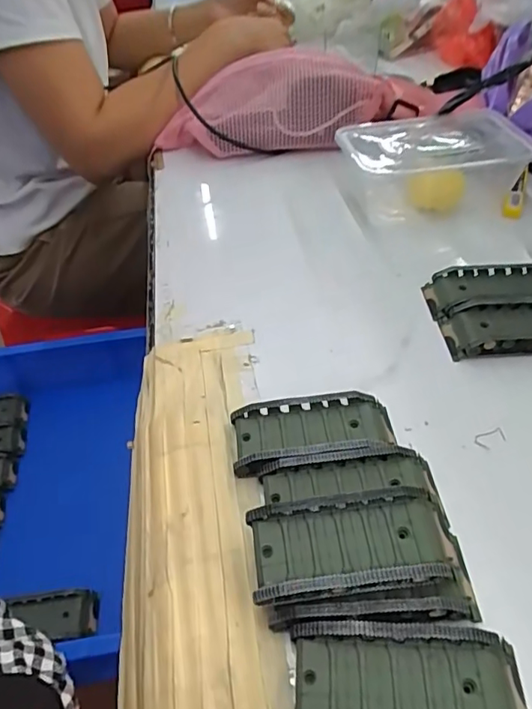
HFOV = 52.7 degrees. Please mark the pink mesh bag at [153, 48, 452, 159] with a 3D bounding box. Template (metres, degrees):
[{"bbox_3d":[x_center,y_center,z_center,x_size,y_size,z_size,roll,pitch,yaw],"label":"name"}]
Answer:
[{"bbox_3d":[0.041,-0.299,0.635,0.314,0.093,0.098,-3,43,0],"label":"pink mesh bag"}]

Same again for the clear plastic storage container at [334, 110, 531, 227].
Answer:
[{"bbox_3d":[0.165,-0.184,0.527,0.172,0.067,0.112,-6,44,-2],"label":"clear plastic storage container"}]

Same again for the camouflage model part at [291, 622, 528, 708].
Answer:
[{"bbox_3d":[0.061,0.141,0.227,0.096,0.019,0.045,0,44,4],"label":"camouflage model part"}]

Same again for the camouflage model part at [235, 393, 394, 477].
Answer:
[{"bbox_3d":[0.029,0.047,0.327,0.096,0.018,0.044,-6,44,-2],"label":"camouflage model part"}]

